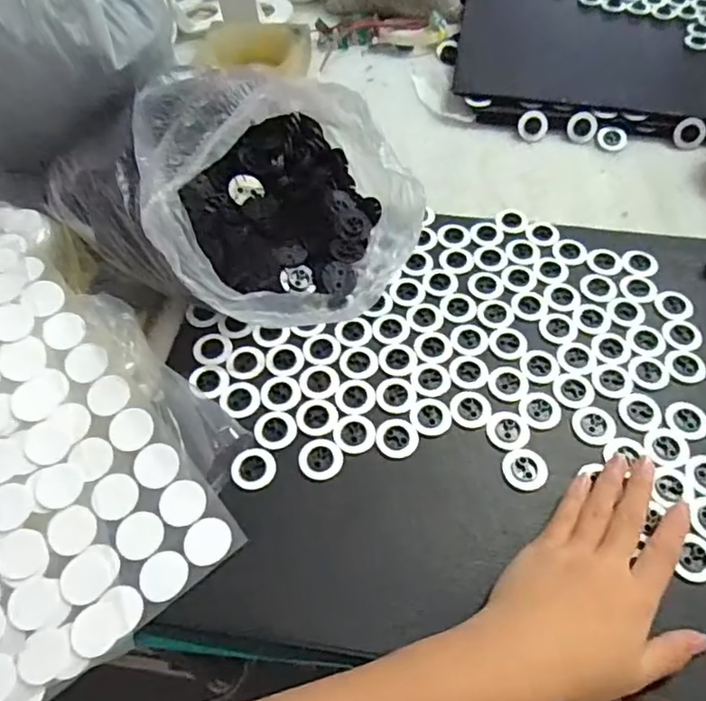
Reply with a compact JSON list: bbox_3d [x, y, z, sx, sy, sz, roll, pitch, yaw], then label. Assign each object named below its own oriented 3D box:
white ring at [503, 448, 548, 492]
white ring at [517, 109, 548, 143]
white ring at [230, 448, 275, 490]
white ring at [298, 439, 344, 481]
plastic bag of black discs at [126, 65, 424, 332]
[{"bbox_3d":[0.114,0.078,0.386,0.028,0.004,0.027,-1,55,1],"label":"white ring"},{"bbox_3d":[0.183,-0.229,0.599,0.030,0.006,0.032,0,90,8],"label":"white ring"},{"bbox_3d":[-0.065,0.077,0.386,0.028,0.004,0.026,-11,55,-6],"label":"white ring"},{"bbox_3d":[-0.021,0.072,0.391,0.030,0.004,0.028,-1,55,1],"label":"white ring"},{"bbox_3d":[-0.063,-0.118,0.435,0.184,0.144,0.177,-30,61,-18],"label":"plastic bag of black discs"}]

